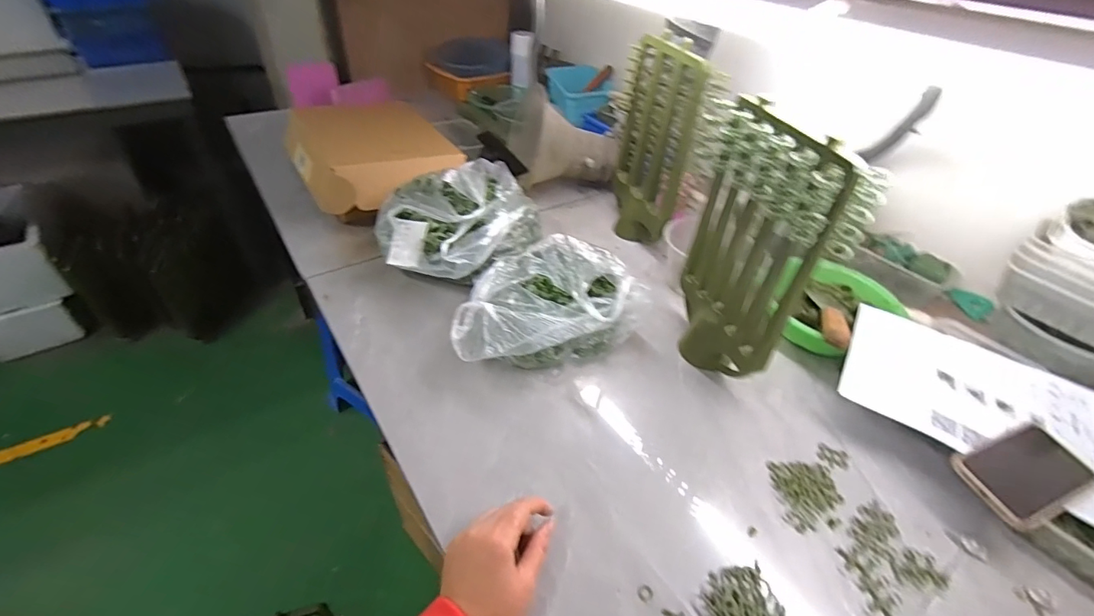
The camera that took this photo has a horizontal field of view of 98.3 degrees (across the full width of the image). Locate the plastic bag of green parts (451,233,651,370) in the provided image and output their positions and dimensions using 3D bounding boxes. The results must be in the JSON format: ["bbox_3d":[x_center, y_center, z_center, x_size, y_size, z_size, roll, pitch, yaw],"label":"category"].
[{"bbox_3d":[0.005,-0.010,0.682,0.274,0.103,0.182,-3,41,-11],"label":"plastic bag of green parts"}]

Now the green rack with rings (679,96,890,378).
[{"bbox_3d":[0.239,-0.060,0.590,0.067,0.327,0.210,-7,42,-15],"label":"green rack with rings"}]

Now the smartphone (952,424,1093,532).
[{"bbox_3d":[0.517,0.176,0.511,0.160,0.016,0.077,-8,47,-23],"label":"smartphone"}]

